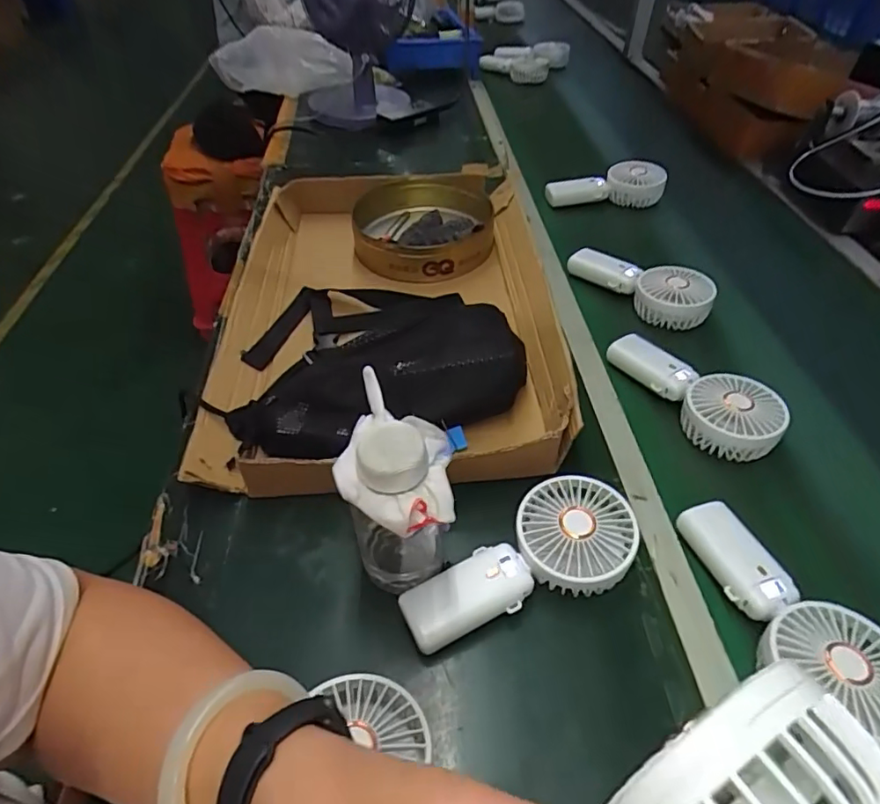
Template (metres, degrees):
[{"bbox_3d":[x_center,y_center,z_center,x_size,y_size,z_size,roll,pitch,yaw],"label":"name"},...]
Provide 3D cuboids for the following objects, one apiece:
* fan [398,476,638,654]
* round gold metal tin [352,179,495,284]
[{"bbox_3d":[0.065,0.128,0.407,0.182,0.049,0.087,-26,49,-25],"label":"fan"},{"bbox_3d":[-0.020,-0.243,0.763,0.190,0.068,0.198,0,43,0],"label":"round gold metal tin"}]

